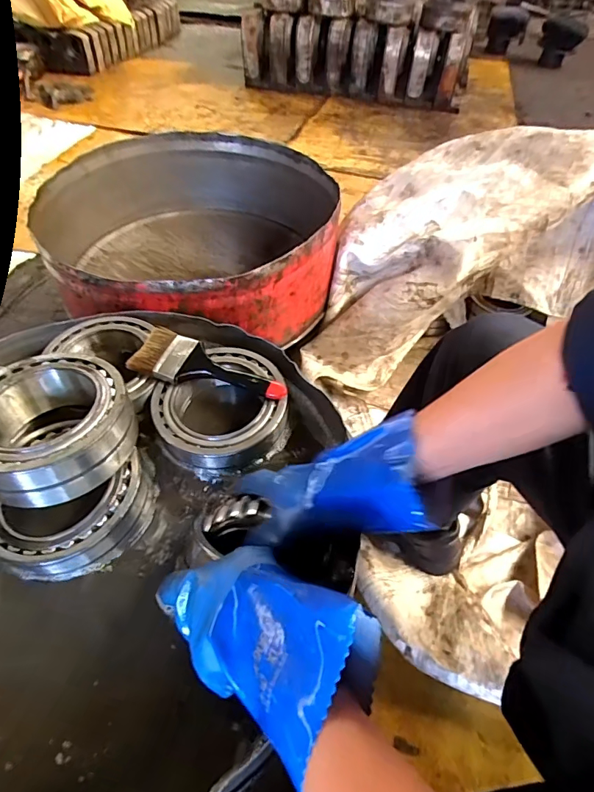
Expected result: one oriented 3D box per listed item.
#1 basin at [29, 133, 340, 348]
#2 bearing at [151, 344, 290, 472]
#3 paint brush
[{"bbox_3d":[-0.203,-0.320,0.933,0.557,0.206,0.582,1,50,-1],"label":"basin"},{"bbox_3d":[-0.093,0.017,0.565,0.159,0.054,0.157,1,50,-1],"label":"bearing"},{"bbox_3d":[-0.109,-0.040,0.567,0.198,0.022,0.070,14,51,9],"label":"paint brush"}]

